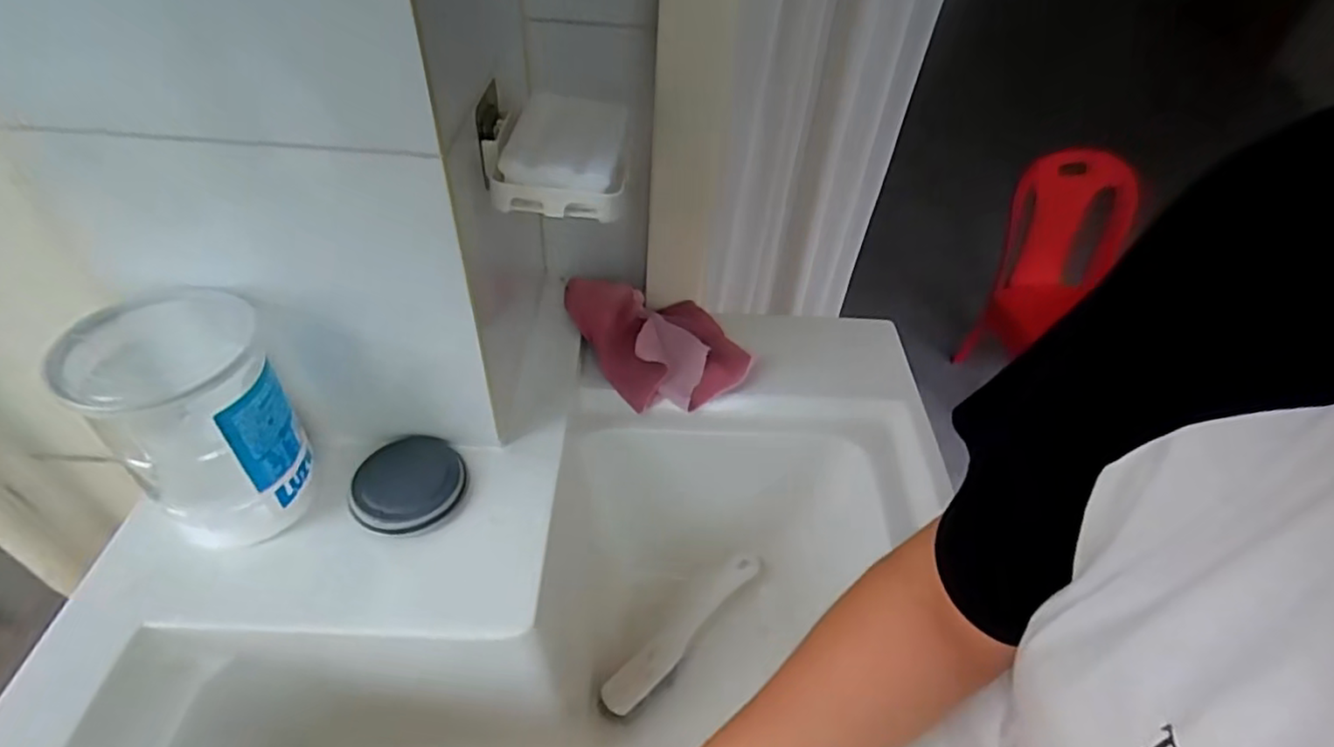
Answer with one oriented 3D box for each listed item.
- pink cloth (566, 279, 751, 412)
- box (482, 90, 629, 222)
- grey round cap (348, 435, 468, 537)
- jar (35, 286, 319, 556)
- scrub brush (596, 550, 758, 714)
[{"bbox_3d":[-0.007,-0.037,0.632,0.126,0.040,0.160,-31,76,-22],"label":"pink cloth"},{"bbox_3d":[-0.072,-0.148,0.431,0.086,0.033,0.113,2,45,-3],"label":"box"},{"bbox_3d":[-0.190,0.080,0.479,0.076,0.014,0.083,3,45,-3],"label":"grey round cap"},{"bbox_3d":[-0.300,0.031,0.428,0.096,0.158,0.106,-18,49,-21],"label":"jar"},{"bbox_3d":[0.019,0.258,0.645,0.201,0.024,0.035,-40,59,-20],"label":"scrub brush"}]

